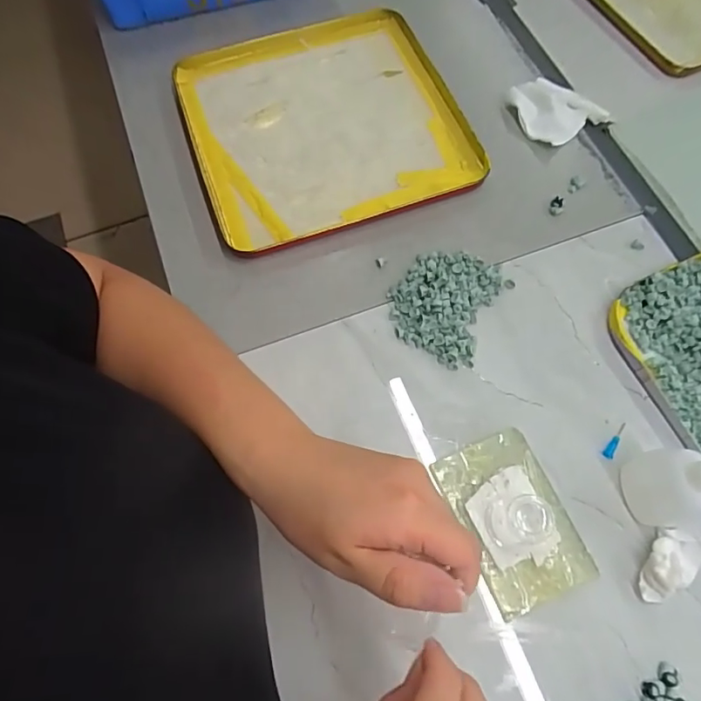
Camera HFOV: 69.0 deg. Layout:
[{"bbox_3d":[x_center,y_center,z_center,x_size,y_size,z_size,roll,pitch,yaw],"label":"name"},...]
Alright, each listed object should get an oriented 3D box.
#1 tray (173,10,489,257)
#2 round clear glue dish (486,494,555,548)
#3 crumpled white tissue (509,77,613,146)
[{"bbox_3d":[-0.027,-0.213,0.479,0.237,0.019,0.244,-20,68,-5],"label":"tray"},{"bbox_3d":[0.107,0.107,0.321,0.035,0.040,0.028,-8,67,-1],"label":"round clear glue dish"},{"bbox_3d":[0.189,-0.226,0.478,0.071,0.016,0.074,-29,69,-9],"label":"crumpled white tissue"}]

